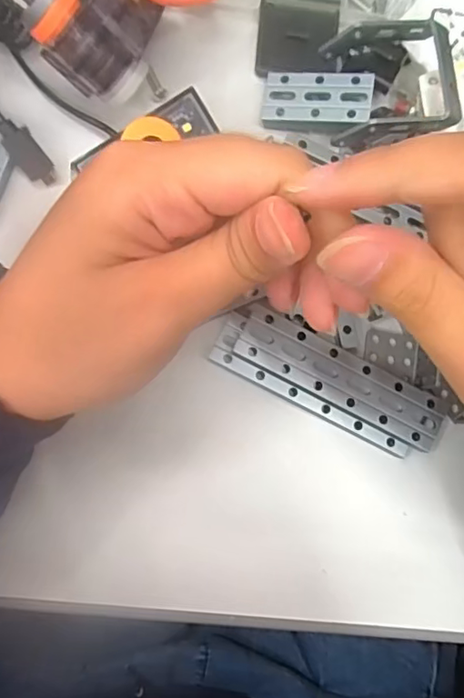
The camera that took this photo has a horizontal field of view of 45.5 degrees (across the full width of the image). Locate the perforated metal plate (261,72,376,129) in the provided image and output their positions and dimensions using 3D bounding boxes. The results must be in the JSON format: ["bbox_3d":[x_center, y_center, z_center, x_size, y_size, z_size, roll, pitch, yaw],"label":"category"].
[{"bbox_3d":[0.038,-0.111,0.248,0.048,0.004,0.027,7,82,11],"label":"perforated metal plate"}]

